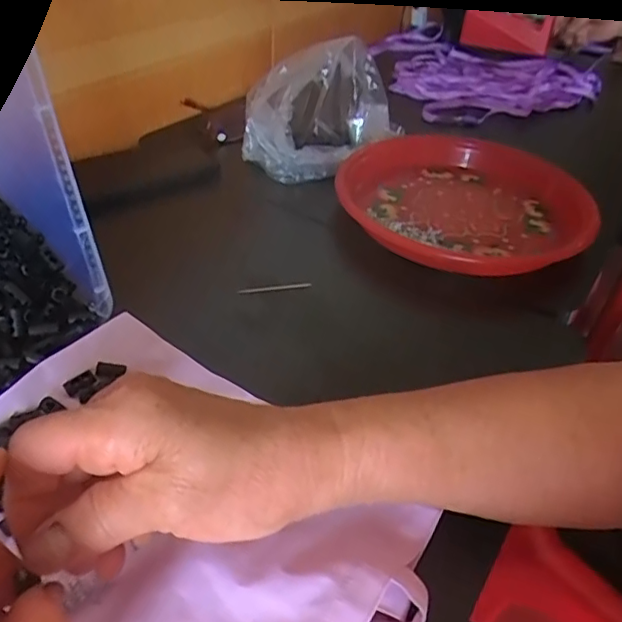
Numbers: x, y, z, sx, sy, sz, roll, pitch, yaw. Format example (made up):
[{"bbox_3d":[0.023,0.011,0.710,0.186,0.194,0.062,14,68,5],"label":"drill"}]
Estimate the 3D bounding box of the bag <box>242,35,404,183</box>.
[{"bbox_3d":[0.007,-0.202,0.579,0.163,0.116,0.081,-28,50,-33],"label":"bag"}]

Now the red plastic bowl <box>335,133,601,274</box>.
[{"bbox_3d":[0.136,-0.104,0.536,0.207,0.051,0.208,3,40,-3],"label":"red plastic bowl"}]

